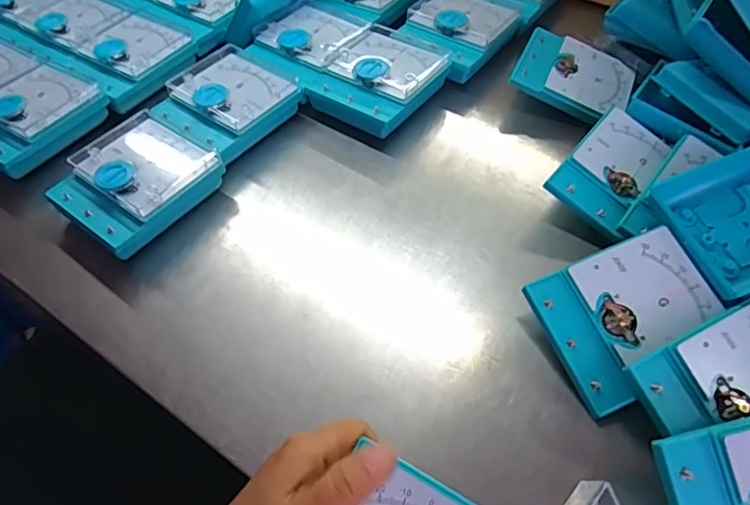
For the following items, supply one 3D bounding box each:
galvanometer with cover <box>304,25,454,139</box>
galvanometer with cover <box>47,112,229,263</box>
[{"bbox_3d":[0.007,-0.172,0.530,0.101,0.049,0.129,30,59,21],"label":"galvanometer with cover"},{"bbox_3d":[-0.204,-0.060,0.457,0.106,0.047,0.120,33,61,23],"label":"galvanometer with cover"}]

